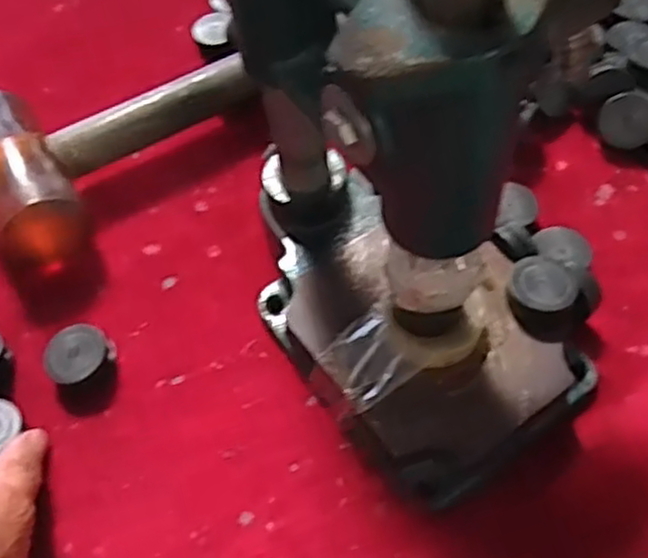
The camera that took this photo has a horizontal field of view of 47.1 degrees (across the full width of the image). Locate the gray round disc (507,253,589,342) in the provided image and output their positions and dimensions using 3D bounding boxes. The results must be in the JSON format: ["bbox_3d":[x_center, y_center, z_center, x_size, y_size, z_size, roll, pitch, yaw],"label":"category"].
[{"bbox_3d":[0.110,0.007,0.366,0.036,0.016,0.040,-31,61,-16],"label":"gray round disc"}]

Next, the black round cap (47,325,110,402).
[{"bbox_3d":[-0.130,0.042,0.393,0.029,0.023,0.032,17,60,13],"label":"black round cap"}]

